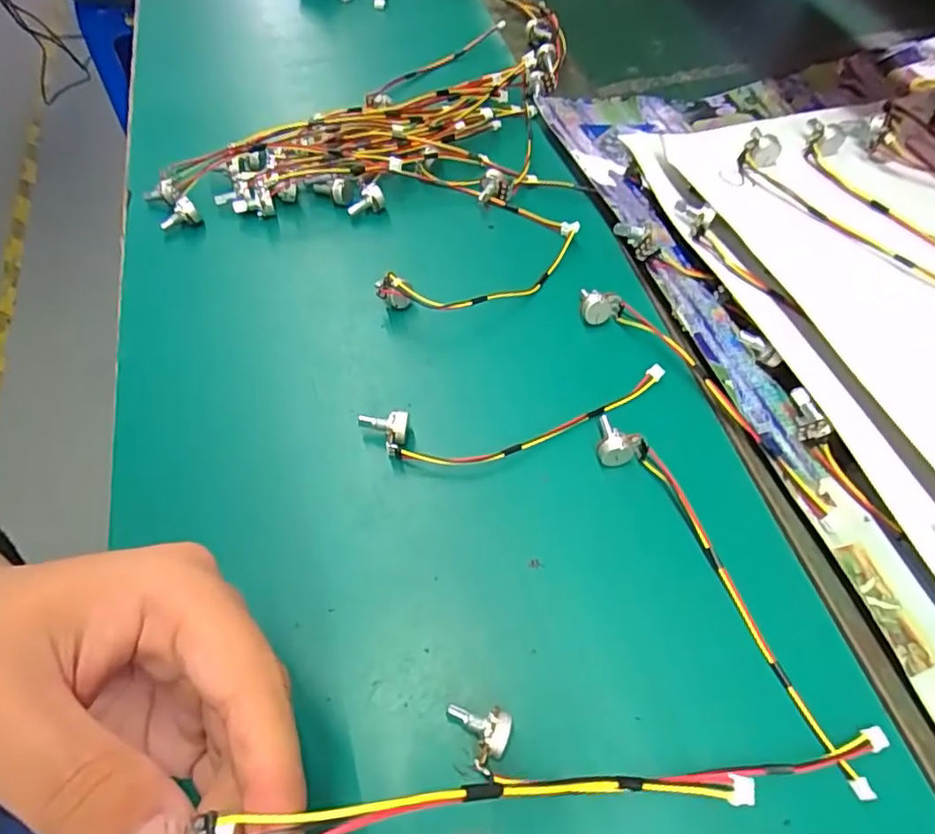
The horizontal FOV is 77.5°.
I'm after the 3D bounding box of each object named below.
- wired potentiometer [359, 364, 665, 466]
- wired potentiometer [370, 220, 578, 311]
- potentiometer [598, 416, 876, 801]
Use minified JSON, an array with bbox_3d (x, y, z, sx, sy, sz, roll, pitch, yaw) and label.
[{"bbox_3d":[0.029,0.002,0.293,0.159,0.018,0.034,-11,59,-7],"label":"wired potentiometer"},{"bbox_3d":[0.013,-0.086,0.342,0.131,0.024,0.044,-19,60,-11],"label":"wired potentiometer"},{"bbox_3d":[0.110,0.069,0.252,0.021,0.017,0.173,-25,62,-15],"label":"potentiometer"}]

